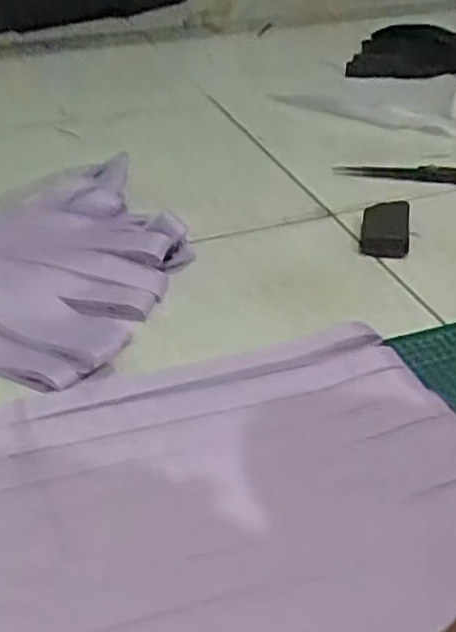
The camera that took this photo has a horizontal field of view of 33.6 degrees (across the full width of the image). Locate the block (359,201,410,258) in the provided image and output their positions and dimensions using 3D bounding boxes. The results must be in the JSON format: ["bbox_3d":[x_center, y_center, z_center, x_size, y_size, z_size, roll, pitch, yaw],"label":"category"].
[{"bbox_3d":[0.168,-0.094,0.803,0.050,0.024,0.090,8,37,11],"label":"block"}]

